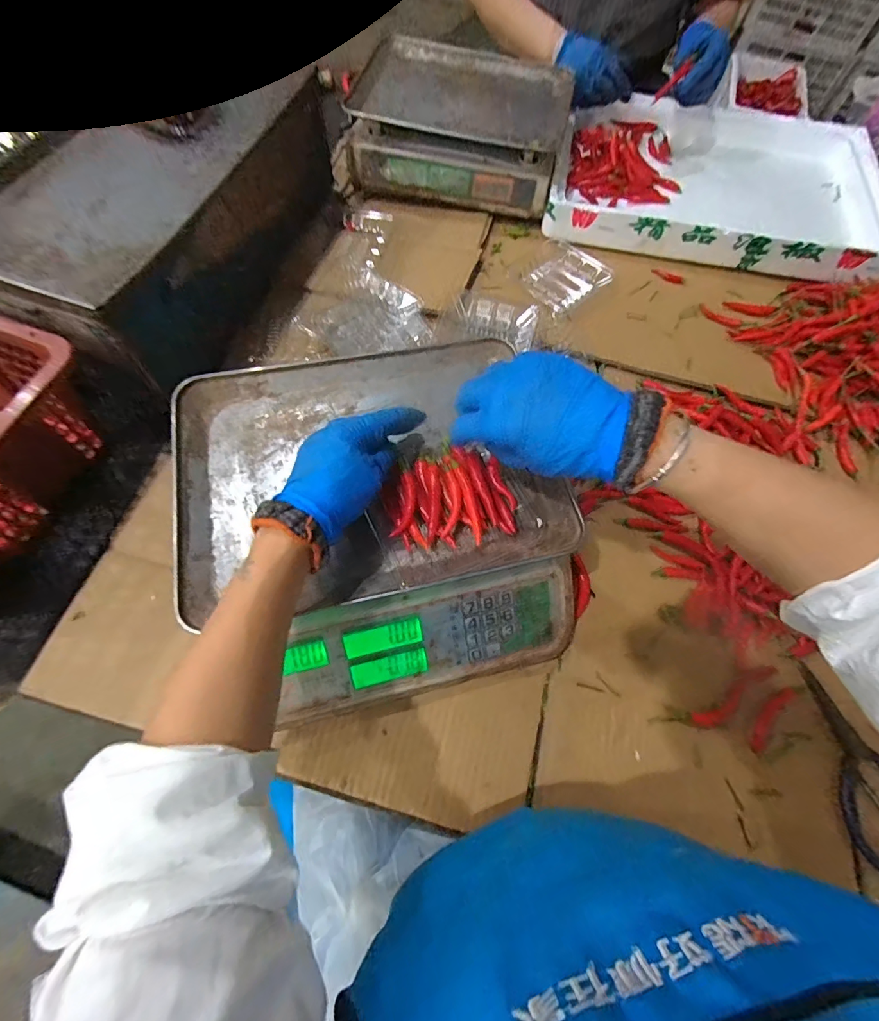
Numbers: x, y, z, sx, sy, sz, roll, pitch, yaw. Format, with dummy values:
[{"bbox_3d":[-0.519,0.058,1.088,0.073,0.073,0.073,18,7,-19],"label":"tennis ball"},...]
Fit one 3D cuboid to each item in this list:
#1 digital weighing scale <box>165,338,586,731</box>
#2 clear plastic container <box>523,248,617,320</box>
[{"bbox_3d":[-0.055,0.013,0.421,0.322,0.129,0.319,-12,69,-9],"label":"digital weighing scale"},{"bbox_3d":[0.189,-0.346,0.644,0.121,0.023,0.094,-34,73,-16],"label":"clear plastic container"}]

